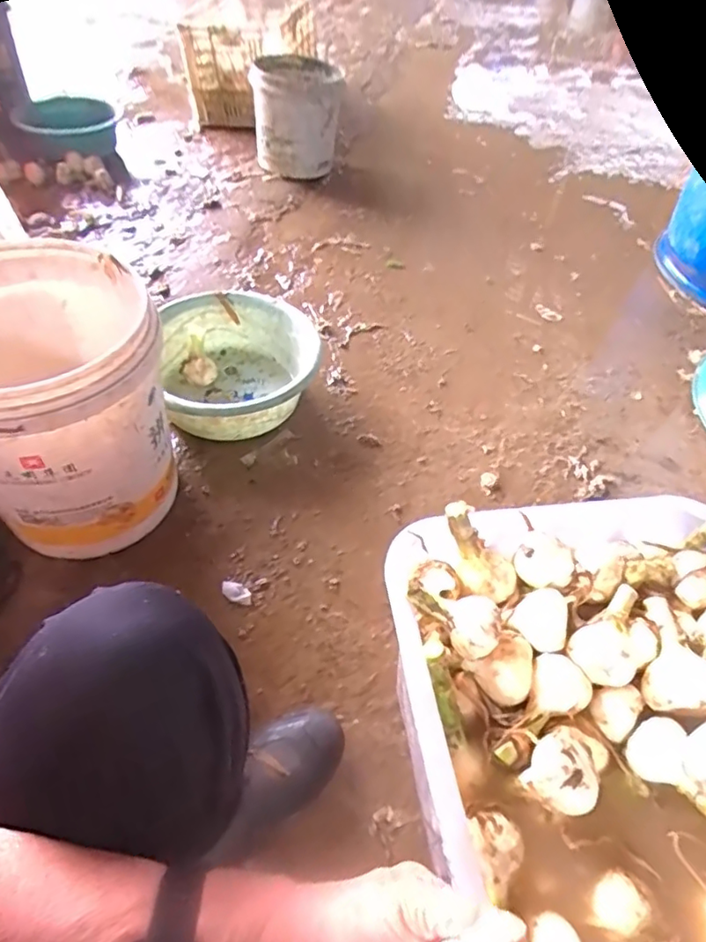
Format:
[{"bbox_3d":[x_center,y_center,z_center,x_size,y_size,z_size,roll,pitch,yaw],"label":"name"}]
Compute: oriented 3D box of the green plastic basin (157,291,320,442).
[{"bbox_3d":[-0.213,-0.201,1.062,0.296,0.127,0.332,-12,53,-13],"label":"green plastic basin"}]

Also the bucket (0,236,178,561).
[{"bbox_3d":[-0.402,-0.080,0.768,0.283,0.335,0.296,2,51,-2],"label":"bucket"}]

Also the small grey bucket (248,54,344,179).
[{"bbox_3d":[-0.158,-1.030,1.594,0.243,0.258,0.260,-1,51,-5],"label":"small grey bucket"}]

